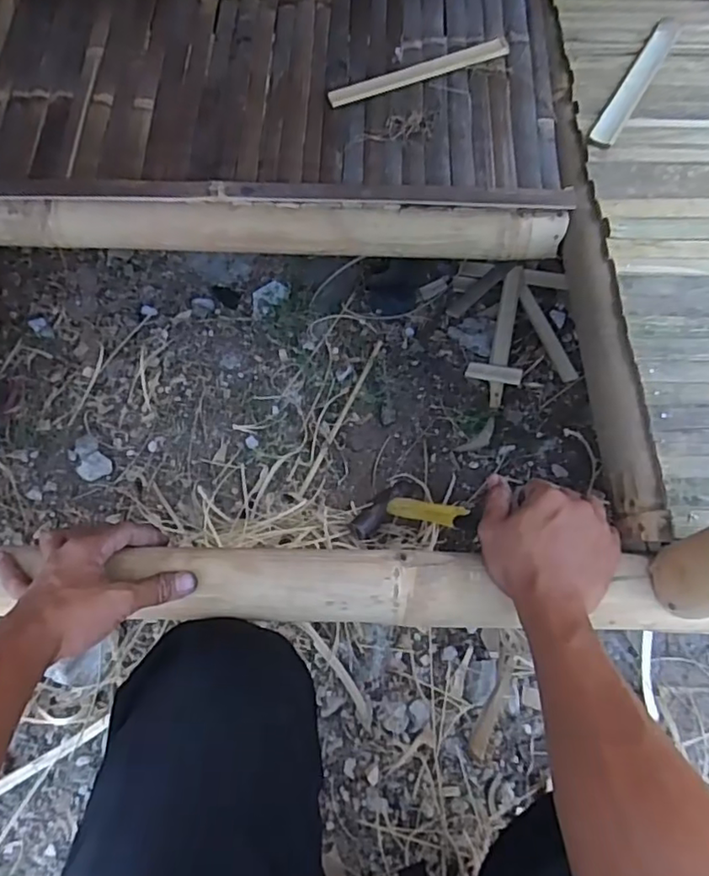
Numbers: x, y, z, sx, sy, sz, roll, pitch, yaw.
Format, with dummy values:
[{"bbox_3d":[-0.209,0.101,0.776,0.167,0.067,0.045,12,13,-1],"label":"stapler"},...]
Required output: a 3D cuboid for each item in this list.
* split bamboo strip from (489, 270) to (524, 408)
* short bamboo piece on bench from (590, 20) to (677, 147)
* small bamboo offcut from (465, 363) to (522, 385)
[{"bbox_3d":[0.216,-0.148,0.862,0.027,0.010,0.226,7,71,22],"label":"split bamboo strip"},{"bbox_3d":[0.347,-0.440,0.730,0.027,0.014,0.252,29,72,11],"label":"short bamboo piece on bench"},{"bbox_3d":[0.195,-0.090,0.834,0.076,0.008,0.026,11,69,24],"label":"small bamboo offcut"}]

